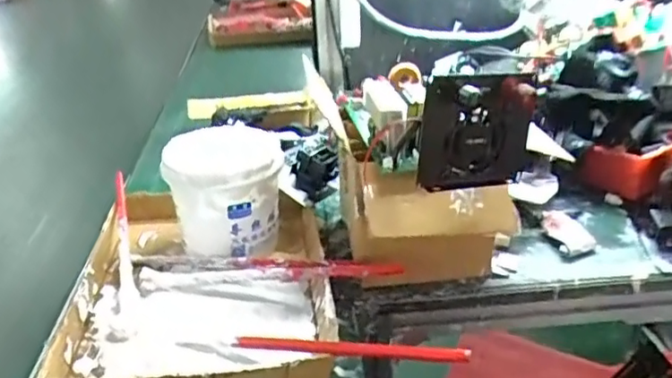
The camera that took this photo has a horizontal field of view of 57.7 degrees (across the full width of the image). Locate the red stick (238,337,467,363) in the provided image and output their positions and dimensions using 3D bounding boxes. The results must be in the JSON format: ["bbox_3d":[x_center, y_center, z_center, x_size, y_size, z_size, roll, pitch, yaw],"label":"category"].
[{"bbox_3d":[0.005,0.127,0.488,0.203,0.014,0.008,-4,24,27],"label":"red stick"}]

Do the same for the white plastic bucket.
[{"bbox_3d":[-0.123,0.003,0.679,0.117,0.115,0.114,0,28,0],"label":"white plastic bucket"}]

